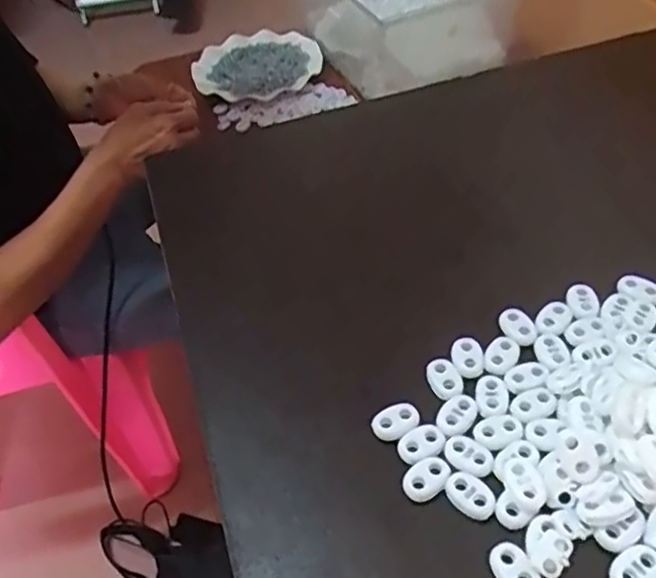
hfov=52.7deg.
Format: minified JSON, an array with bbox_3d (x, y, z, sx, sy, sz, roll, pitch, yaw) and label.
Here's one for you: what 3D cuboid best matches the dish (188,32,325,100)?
[{"bbox_3d":[-0.104,-0.329,0.966,0.181,0.027,0.169,-3,46,3],"label":"dish"}]

